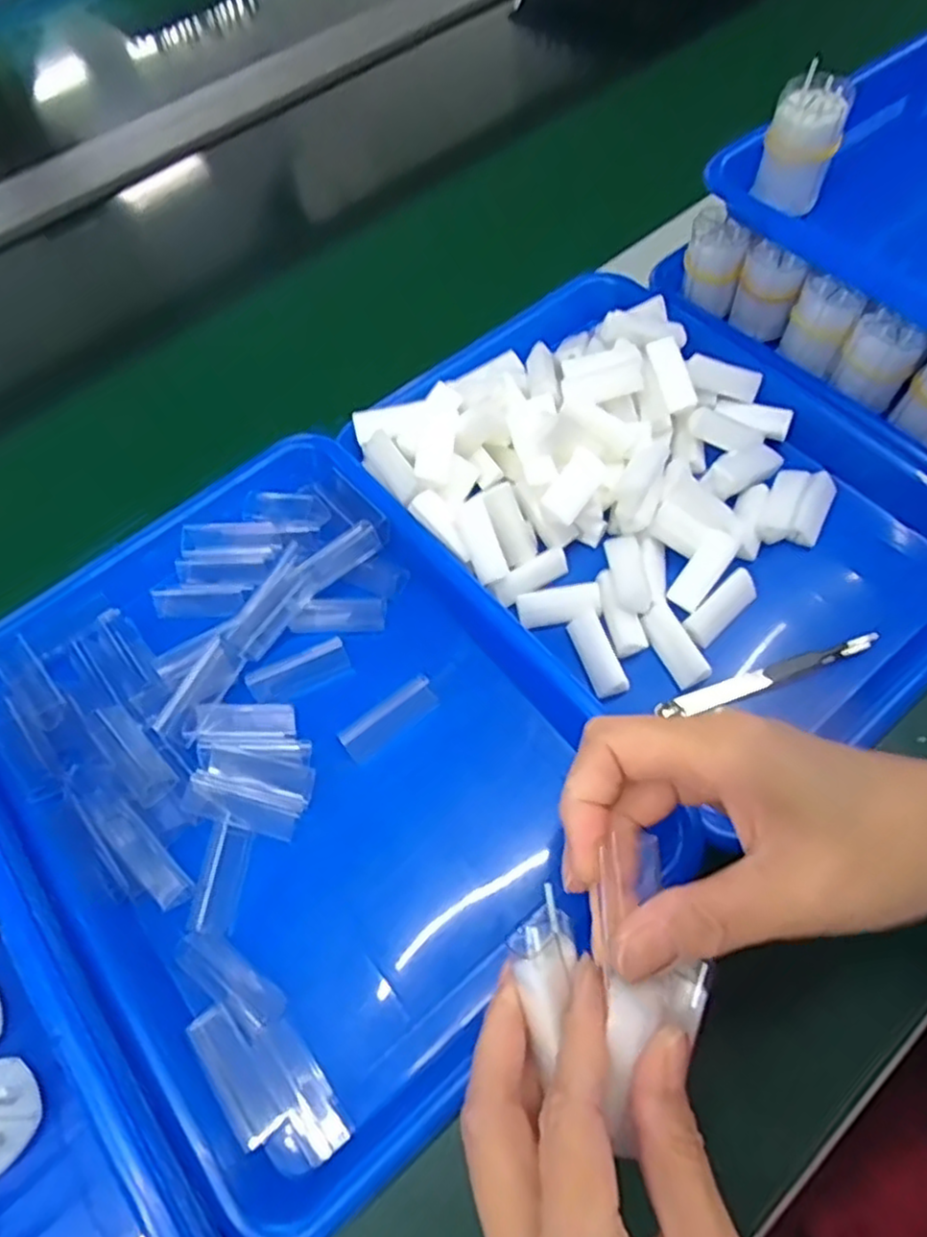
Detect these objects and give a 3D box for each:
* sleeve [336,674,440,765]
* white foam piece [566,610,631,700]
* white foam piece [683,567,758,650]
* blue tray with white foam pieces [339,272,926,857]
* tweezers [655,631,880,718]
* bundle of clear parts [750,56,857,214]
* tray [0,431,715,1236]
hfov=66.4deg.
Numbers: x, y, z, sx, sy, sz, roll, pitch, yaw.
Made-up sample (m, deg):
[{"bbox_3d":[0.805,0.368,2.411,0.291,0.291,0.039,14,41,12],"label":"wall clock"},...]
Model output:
[{"bbox_3d":[-0.038,0.052,0.372,0.054,0.004,0.021,-35,65,-14],"label":"sleeve"},{"bbox_3d":[0.072,0.019,0.380,0.018,0.011,0.046,-20,62,-6],"label":"white foam piece"},{"bbox_3d":[0.142,-0.005,0.392,0.047,0.020,0.018,-39,66,-16],"label":"white foam piece"},{"bbox_3d":[0.119,-0.070,0.412,0.241,0.064,0.320,-37,65,-15],"label":"blue tray with white foam pieces"},{"bbox_3d":[0.161,0.031,0.371,0.118,0.014,0.011,-16,62,-4],"label":"tweezers"},{"bbox_3d":[0.202,-0.282,0.422,0.040,0.064,0.030,34,69,20],"label":"bundle of clear parts"},{"bbox_3d":[-0.082,0.065,0.359,0.246,0.038,0.321,-38,65,-15],"label":"tray"}]

